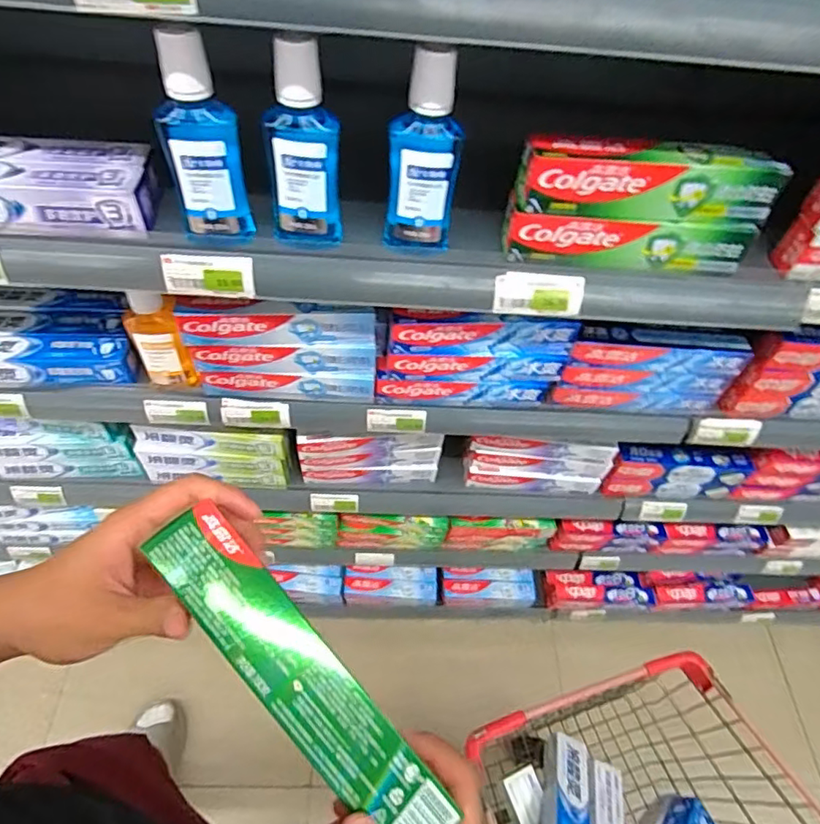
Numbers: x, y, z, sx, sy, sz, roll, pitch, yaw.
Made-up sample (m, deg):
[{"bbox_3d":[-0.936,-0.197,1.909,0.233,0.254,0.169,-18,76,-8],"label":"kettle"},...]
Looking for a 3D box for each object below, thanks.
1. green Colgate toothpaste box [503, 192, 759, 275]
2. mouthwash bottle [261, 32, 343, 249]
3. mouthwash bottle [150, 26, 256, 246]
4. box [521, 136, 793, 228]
[{"bbox_3d":[0.215,-0.174,0.565,0.238,0.052,0.034,4,54,-2],"label":"green Colgate toothpaste box"},{"bbox_3d":[-0.096,-0.235,0.508,0.064,0.179,0.035,-4,55,-8],"label":"mouthwash bottle"},{"bbox_3d":[-0.184,-0.236,0.499,0.065,0.179,0.039,-13,56,-14],"label":"mouthwash bottle"},{"bbox_3d":[0.221,-0.215,0.527,0.234,0.059,0.034,3,54,-3],"label":"box"}]

